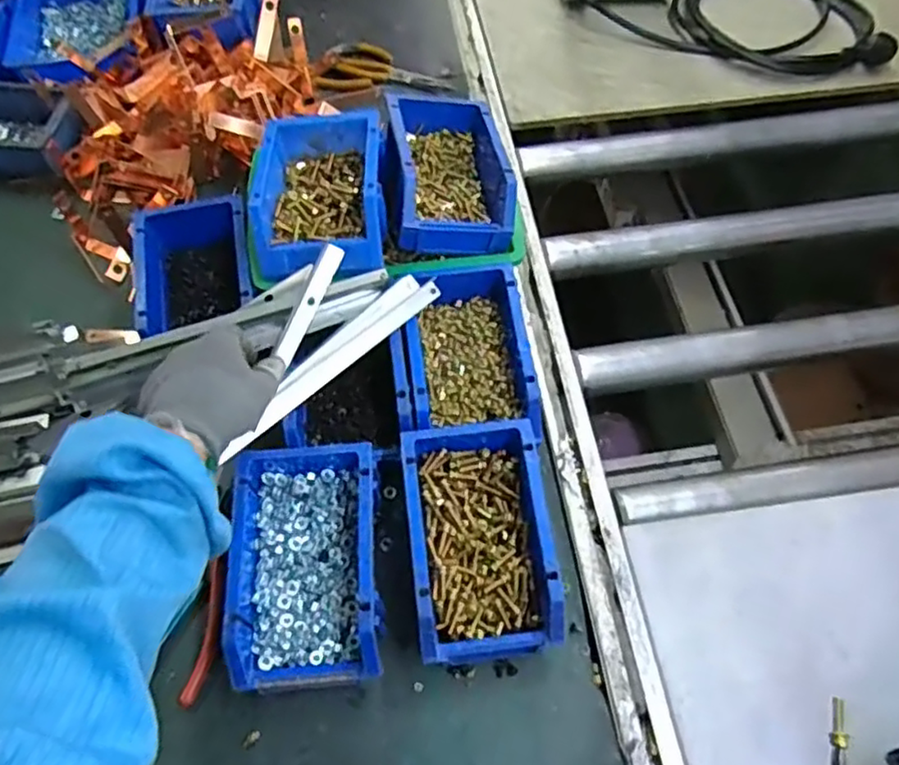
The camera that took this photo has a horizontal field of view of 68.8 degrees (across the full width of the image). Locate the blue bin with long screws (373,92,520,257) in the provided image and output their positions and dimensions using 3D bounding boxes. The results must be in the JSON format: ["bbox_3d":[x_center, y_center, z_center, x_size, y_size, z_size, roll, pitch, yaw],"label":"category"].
[{"bbox_3d":[-0.004,-0.202,0.604,0.107,0.060,0.179,-9,60,-4],"label":"blue bin with long screws"}]

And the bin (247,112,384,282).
[{"bbox_3d":[-0.114,-0.171,0.583,0.121,0.047,0.169,-3,59,-1],"label":"bin"}]

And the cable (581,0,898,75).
[{"bbox_3d":[0.386,-0.520,0.890,0.409,0.047,0.192,15,61,10],"label":"cable"}]

